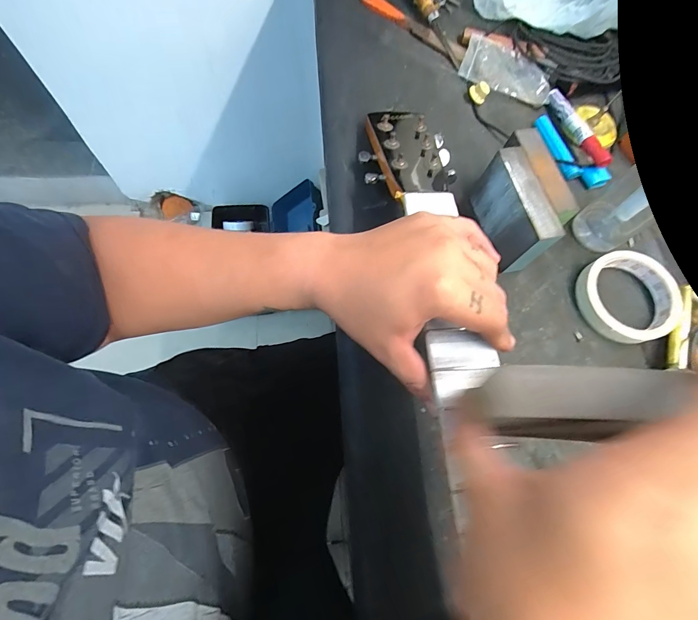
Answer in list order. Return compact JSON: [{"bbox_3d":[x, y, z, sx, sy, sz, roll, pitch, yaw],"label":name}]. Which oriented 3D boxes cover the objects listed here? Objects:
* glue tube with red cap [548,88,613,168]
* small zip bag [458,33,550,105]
[{"bbox_3d":[0.275,-0.222,0.421,0.016,0.014,0.125,-12,71,-10],"label":"glue tube with red cap"},{"bbox_3d":[0.206,-0.312,0.453,0.115,0.015,0.083,22,69,2],"label":"small zip bag"}]

